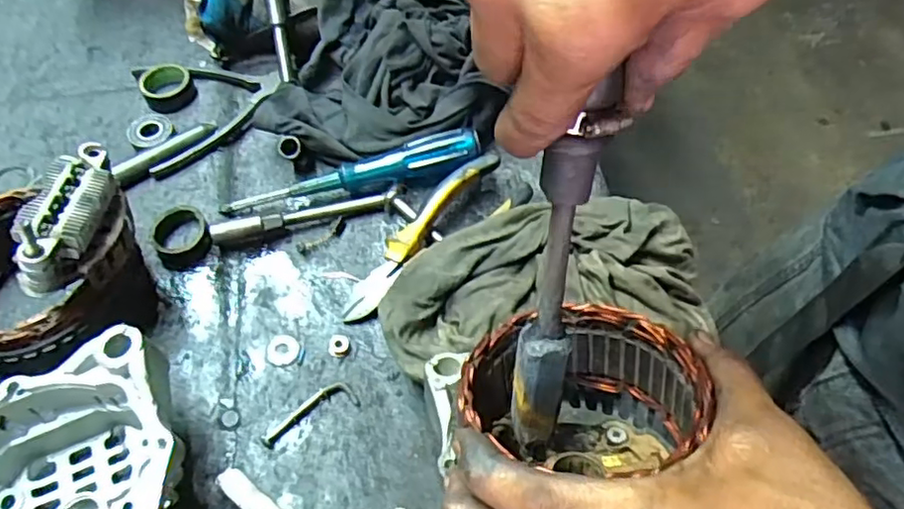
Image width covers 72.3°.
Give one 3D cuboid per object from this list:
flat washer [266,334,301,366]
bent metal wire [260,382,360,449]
[{"bbox_3d":[-0.110,0.062,0.404,0.020,0.004,0.022,1,57,-1],"label":"flat washer"},{"bbox_3d":[-0.088,0.097,0.380,0.061,0.008,0.019,-26,62,-18],"label":"bent metal wire"}]

